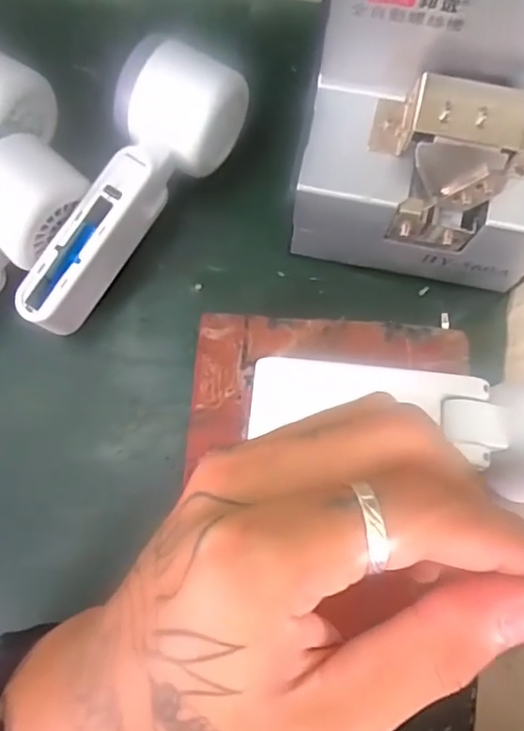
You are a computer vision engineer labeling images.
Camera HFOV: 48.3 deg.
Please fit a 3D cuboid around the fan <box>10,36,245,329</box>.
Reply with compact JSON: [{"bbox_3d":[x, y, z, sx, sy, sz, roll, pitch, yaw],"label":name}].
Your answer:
[{"bbox_3d":[-0.072,-0.091,0.310,0.056,0.064,0.164,34,81,8],"label":"fan"}]

